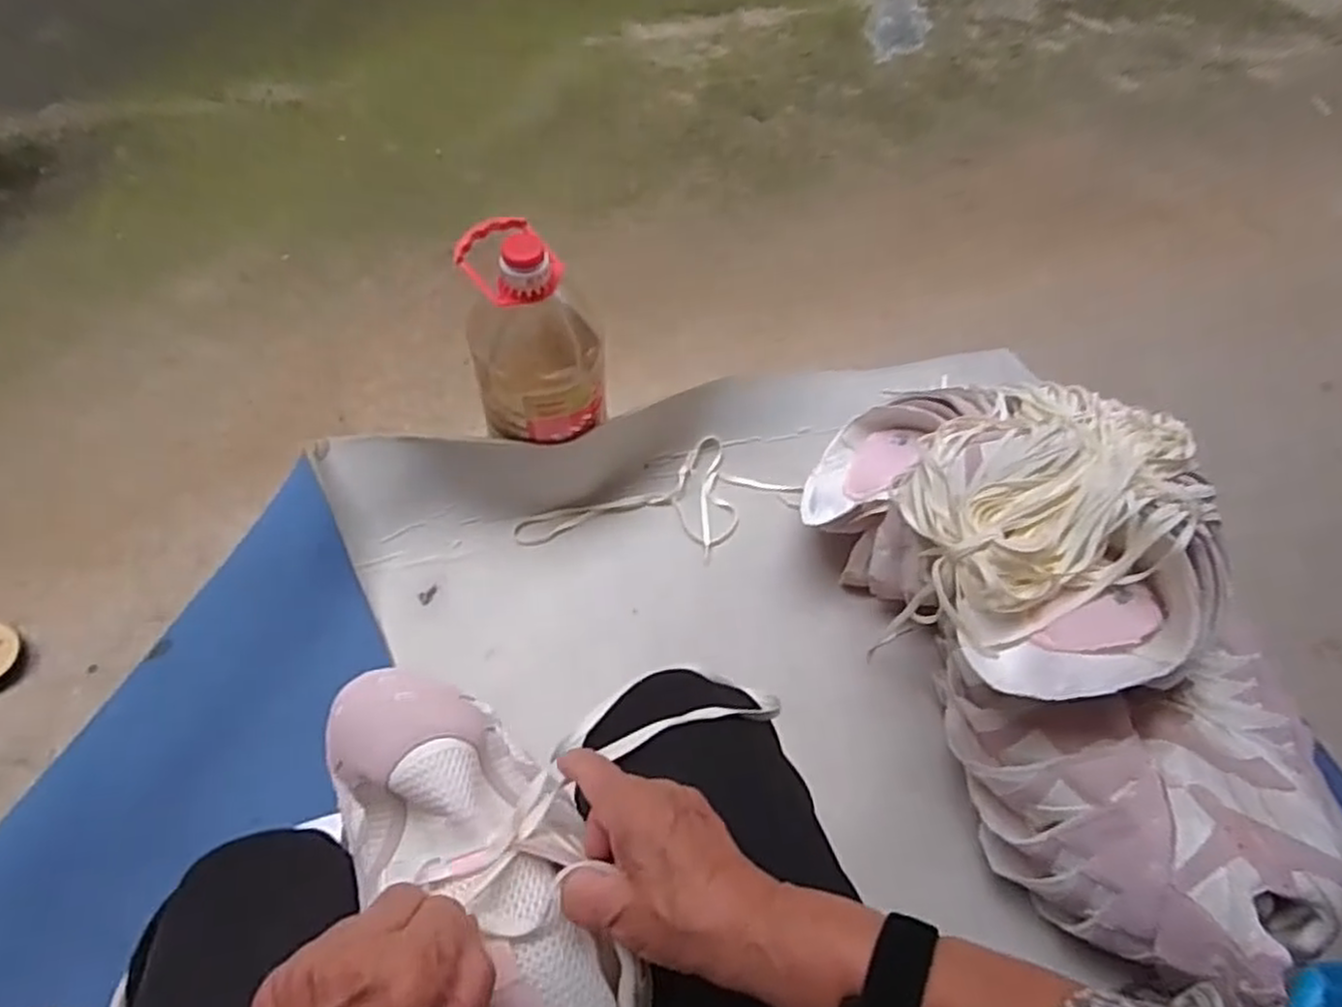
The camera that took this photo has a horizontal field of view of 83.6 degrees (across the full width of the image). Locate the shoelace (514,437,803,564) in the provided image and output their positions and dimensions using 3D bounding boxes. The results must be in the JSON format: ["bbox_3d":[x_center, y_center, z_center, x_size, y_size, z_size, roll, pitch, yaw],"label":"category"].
[{"bbox_3d":[-0.004,0.010,0.987,0.368,0.027,0.144,-23,61,-17],"label":"shoelace"}]

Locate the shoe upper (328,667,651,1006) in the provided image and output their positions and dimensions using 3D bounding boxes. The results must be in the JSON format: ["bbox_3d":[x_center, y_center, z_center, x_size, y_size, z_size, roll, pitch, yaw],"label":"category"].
[{"bbox_3d":[-0.089,0.193,0.372,0.115,0.059,0.243,-24,72,-18],"label":"shoe upper"}]

